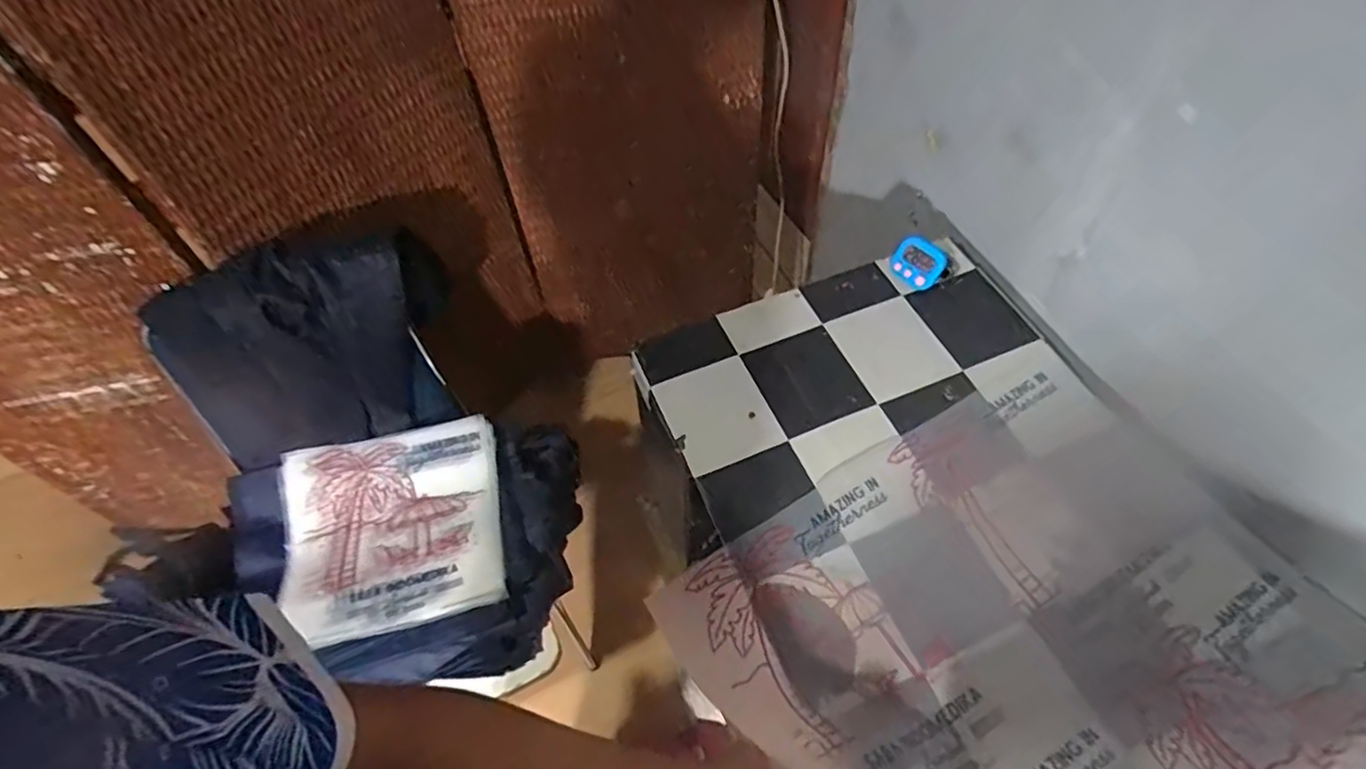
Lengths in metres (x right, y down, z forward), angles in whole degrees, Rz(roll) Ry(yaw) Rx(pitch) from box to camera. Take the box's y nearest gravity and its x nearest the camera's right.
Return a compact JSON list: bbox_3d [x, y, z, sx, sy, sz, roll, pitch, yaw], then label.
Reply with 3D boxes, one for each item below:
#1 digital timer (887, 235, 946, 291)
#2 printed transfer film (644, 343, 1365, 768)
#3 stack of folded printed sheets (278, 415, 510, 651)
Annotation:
[{"bbox_3d":[0.325,-0.168,0.899,0.067,0.019,0.058,46,109,21],"label":"digital timer"},{"bbox_3d":[0.346,0.242,0.639,0.598,0.062,0.481,-26,58,-16],"label":"printed transfer film"},{"bbox_3d":[-0.432,0.214,0.980,0.311,0.053,0.311,-15,55,-8],"label":"stack of folded printed sheets"}]

